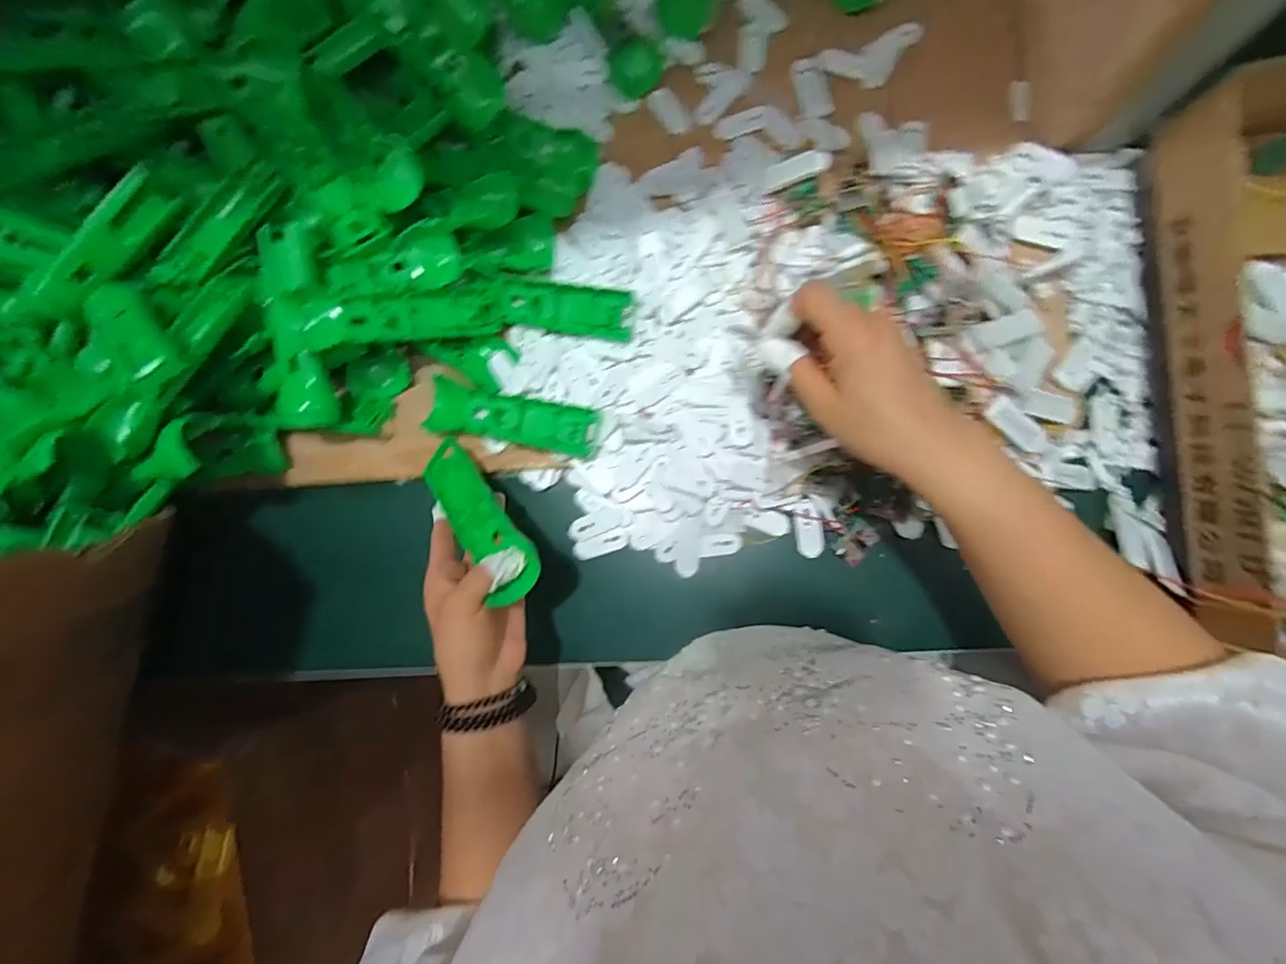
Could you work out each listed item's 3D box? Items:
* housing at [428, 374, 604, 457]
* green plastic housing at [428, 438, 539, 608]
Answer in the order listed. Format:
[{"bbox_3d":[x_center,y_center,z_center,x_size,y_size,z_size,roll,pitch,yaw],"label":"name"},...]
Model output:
[{"bbox_3d":[-0.118,-0.056,0.499,0.154,0.025,0.046,12,88,8],"label":"housing"},{"bbox_3d":[-0.129,0.025,0.427,0.041,0.020,0.159,-46,56,2],"label":"green plastic housing"}]

